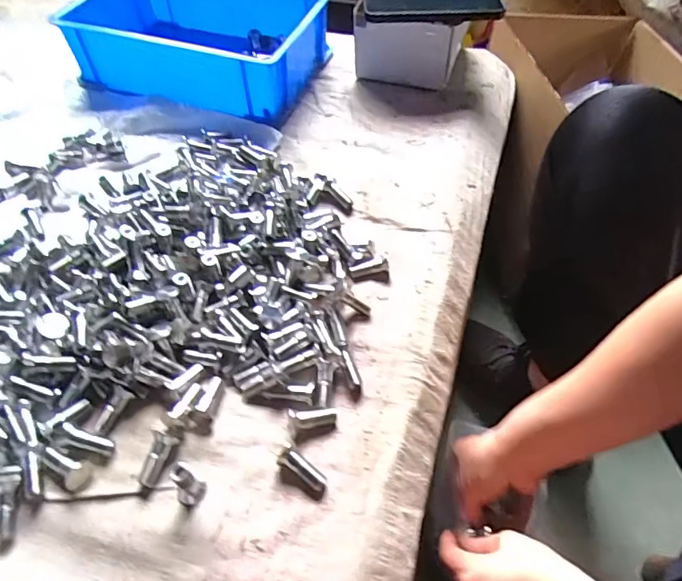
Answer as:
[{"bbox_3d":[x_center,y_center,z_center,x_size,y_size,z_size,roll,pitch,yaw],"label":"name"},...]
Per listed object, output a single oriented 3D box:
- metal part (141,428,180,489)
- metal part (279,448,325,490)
[{"bbox_3d":[-0.125,0.117,0.352,0.016,0.018,0.036,12,68,9],"label":"metal part"},{"bbox_3d":[-0.026,0.121,0.344,0.034,0.013,0.011,27,55,21],"label":"metal part"}]

